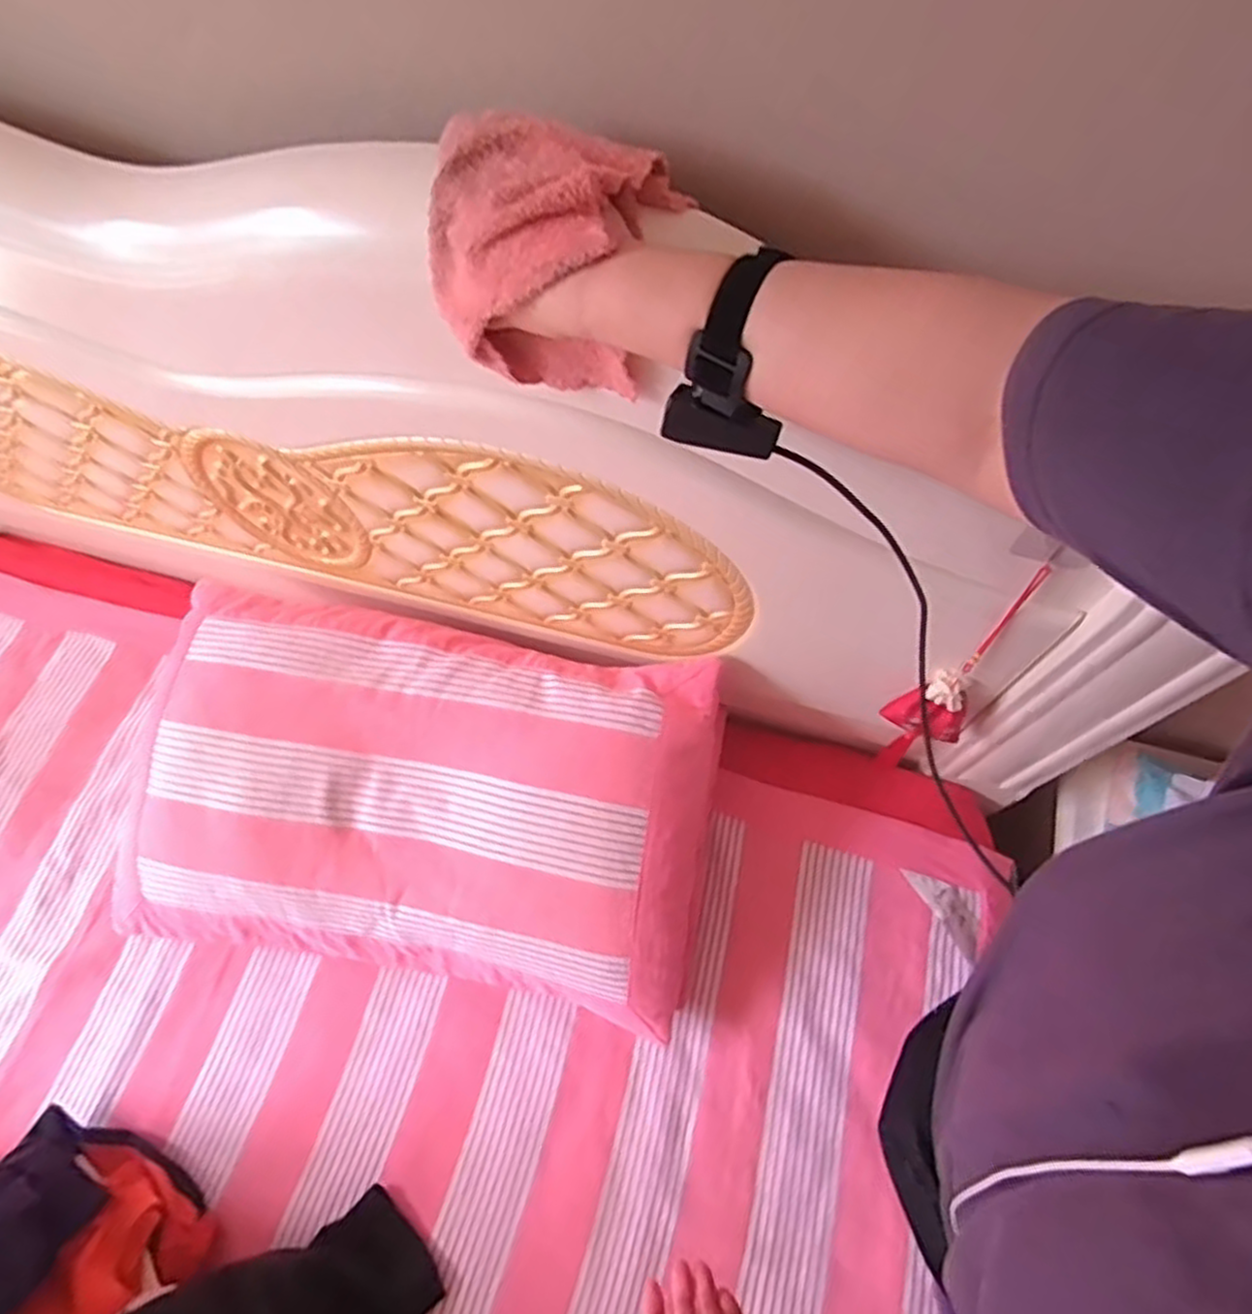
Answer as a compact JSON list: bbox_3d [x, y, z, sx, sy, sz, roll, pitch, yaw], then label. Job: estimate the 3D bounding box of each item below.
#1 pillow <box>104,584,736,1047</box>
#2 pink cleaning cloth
[{"bbox_3d":[-0.229,0.170,0.874,0.649,0.139,0.415,10,85,8],"label":"pillow"},{"bbox_3d":[-0.046,-0.241,0.474,0.141,0.140,0.097,11,66,7],"label":"pink cleaning cloth"}]

